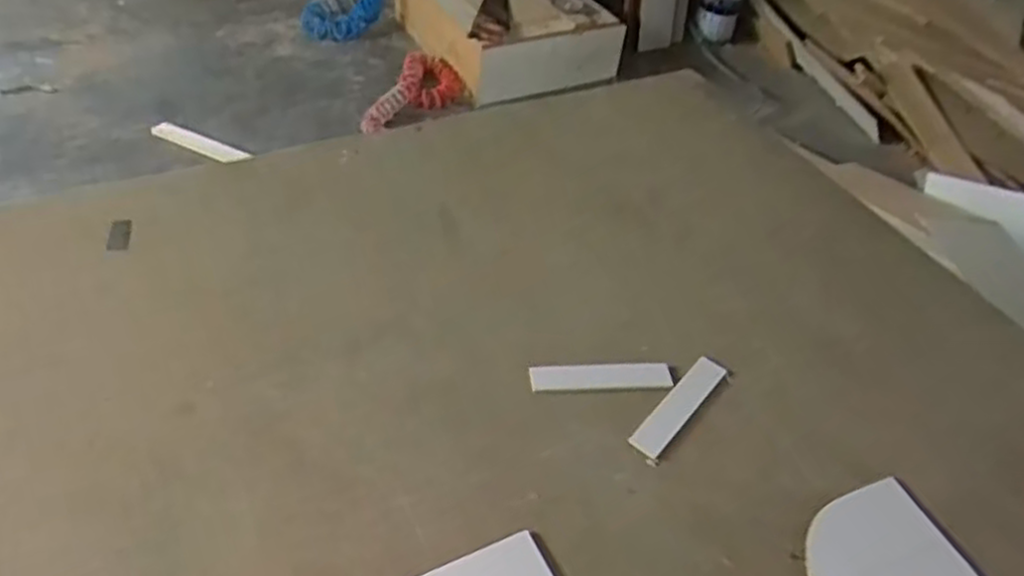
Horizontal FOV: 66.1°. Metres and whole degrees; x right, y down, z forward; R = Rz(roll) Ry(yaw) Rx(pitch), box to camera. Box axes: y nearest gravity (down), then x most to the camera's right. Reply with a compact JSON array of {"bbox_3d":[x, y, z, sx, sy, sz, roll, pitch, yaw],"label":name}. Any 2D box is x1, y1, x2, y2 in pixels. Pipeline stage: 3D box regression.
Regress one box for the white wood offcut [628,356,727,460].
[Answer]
[{"bbox_3d":[0.178,0.121,0.835,0.034,0.005,0.158,32,48,24],"label":"white wood offcut"}]

